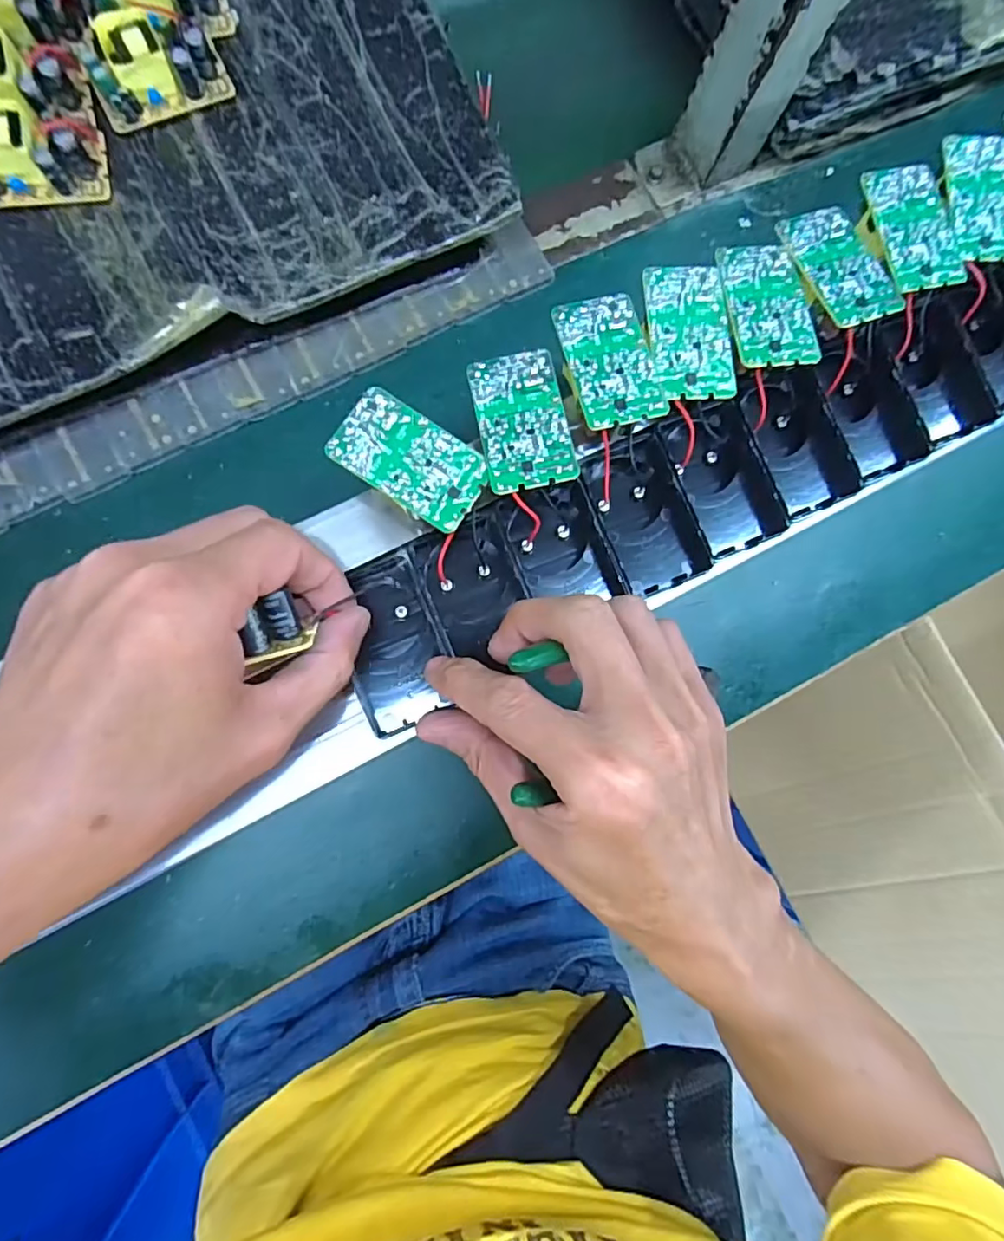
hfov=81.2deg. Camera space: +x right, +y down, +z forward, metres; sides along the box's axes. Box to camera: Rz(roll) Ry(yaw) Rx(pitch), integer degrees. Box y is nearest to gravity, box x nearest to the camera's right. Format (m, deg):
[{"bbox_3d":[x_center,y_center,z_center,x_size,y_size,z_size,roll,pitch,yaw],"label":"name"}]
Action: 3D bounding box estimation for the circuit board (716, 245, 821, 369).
[{"bbox_3d":[0.122,-0.145,0.268,0.037,0.010,0.062,-5,84,-6],"label":"circuit board"}]

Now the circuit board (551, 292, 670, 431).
[{"bbox_3d":[0.048,-0.116,0.260,0.037,0.009,0.062,-12,84,-7],"label":"circuit board"}]

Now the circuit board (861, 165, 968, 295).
[{"bbox_3d":[0.200,-0.189,0.282,0.038,0.004,0.062,-12,84,-7],"label":"circuit board"}]

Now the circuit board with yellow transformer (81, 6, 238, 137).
[{"bbox_3d":[-0.172,-0.275,0.291,0.062,0.022,0.035,-25,88,-7],"label":"circuit board with yellow transformer"}]

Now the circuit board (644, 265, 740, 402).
[{"bbox_3d":[0.085,-0.131,0.265,0.037,0.004,0.063,-5,84,-6],"label":"circuit board"}]

